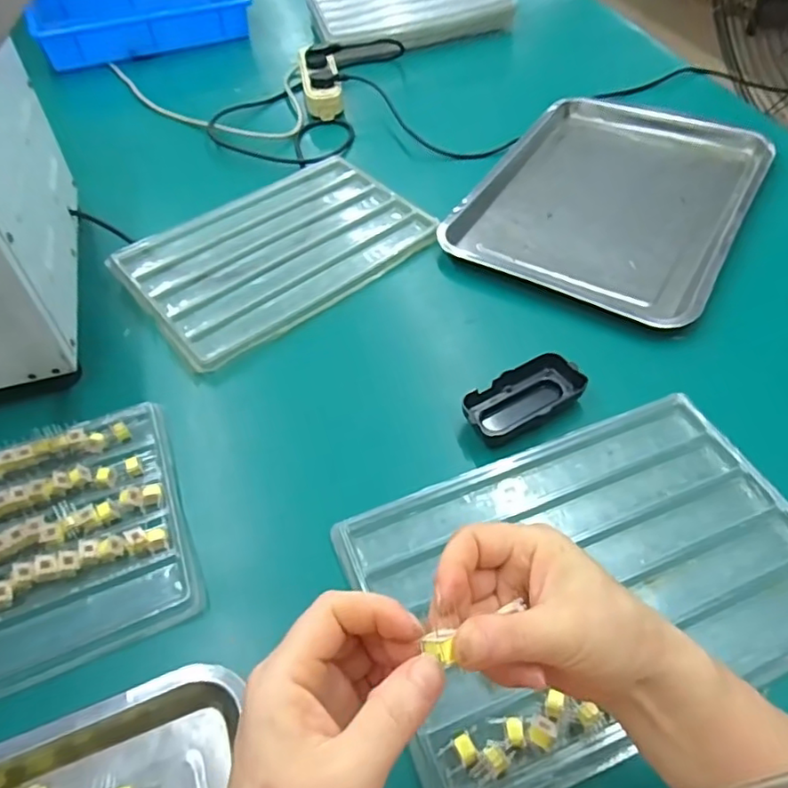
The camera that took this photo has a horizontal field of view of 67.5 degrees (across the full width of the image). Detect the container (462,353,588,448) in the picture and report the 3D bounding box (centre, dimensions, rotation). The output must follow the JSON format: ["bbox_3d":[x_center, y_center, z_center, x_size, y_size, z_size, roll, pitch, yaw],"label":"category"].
[{"bbox_3d":[0.115,0.007,0.528,0.110,0.033,0.053,-25,55,-16],"label":"container"}]

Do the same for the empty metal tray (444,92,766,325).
[{"bbox_3d":[0.263,-0.241,0.716,0.299,0.035,0.381,27,58,22],"label":"empty metal tray"}]

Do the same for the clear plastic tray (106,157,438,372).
[{"bbox_3d":[-0.137,-0.174,0.675,0.319,0.028,0.228,-33,58,-21],"label":"clear plastic tray"}]

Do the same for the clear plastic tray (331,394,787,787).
[{"bbox_3d":[0.142,0.126,0.431,0.321,0.030,0.218,-19,54,-12],"label":"clear plastic tray"}]

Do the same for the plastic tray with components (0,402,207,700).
[{"bbox_3d":[-0.324,0.128,0.445,0.312,0.033,0.219,-21,54,-14],"label":"plastic tray with components"}]

